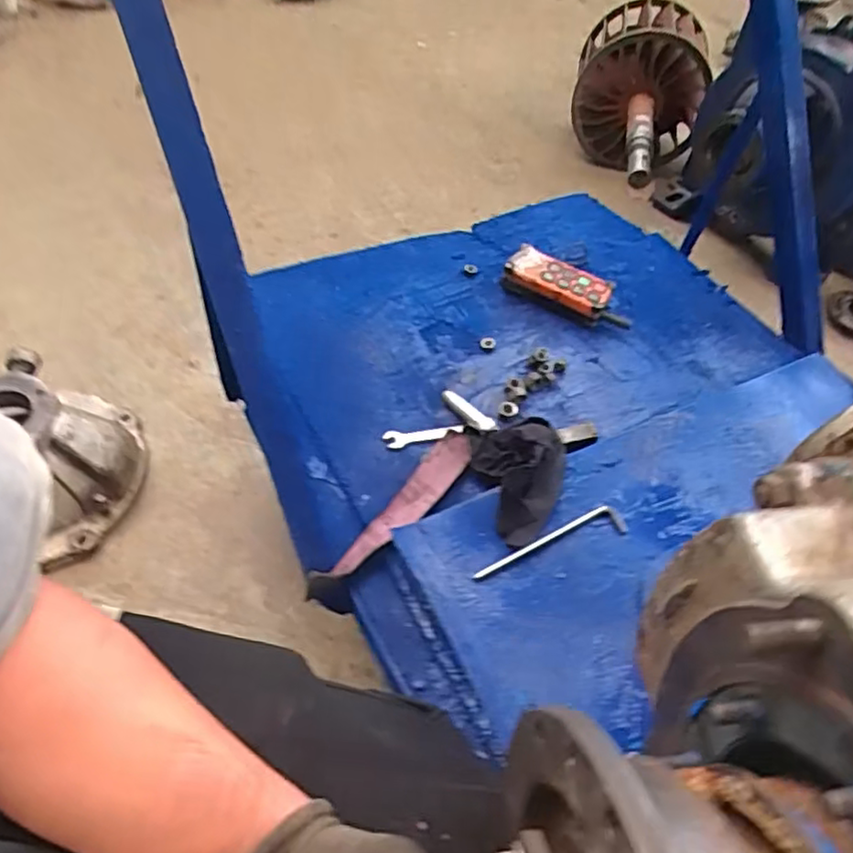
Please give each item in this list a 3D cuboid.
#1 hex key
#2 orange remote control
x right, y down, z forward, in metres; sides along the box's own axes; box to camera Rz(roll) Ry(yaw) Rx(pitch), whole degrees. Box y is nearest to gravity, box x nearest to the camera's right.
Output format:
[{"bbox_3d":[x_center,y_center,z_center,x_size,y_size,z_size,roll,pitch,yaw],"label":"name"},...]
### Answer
[{"bbox_3d":[0.136,0.129,0.737,0.186,0.008,0.032,-15,53,-17],"label":"hex key"},{"bbox_3d":[0.217,-0.208,1.009,0.201,0.057,0.069,22,50,12],"label":"orange remote control"}]

